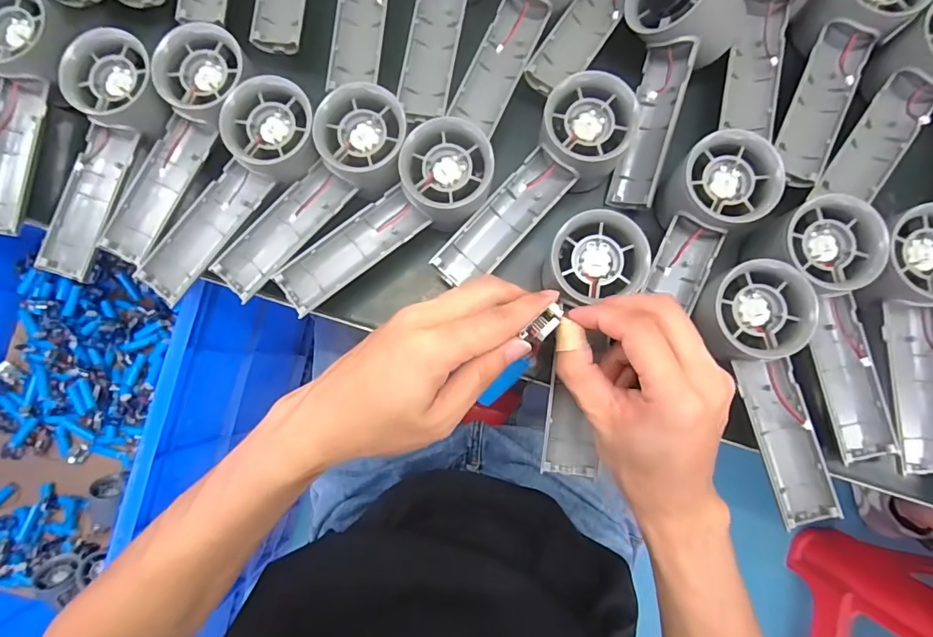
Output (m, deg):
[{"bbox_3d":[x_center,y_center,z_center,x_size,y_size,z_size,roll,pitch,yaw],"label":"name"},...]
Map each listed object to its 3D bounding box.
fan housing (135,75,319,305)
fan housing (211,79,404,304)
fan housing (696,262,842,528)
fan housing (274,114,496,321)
[{"bbox_3d":[-0.153,-0.079,0.311,0.054,0.027,0.156,40,99,5],"label":"fan housing"},{"bbox_3d":[-0.099,-0.077,0.310,0.056,0.028,0.155,46,100,5],"label":"fan housing"},{"bbox_3d":[0.181,0.046,0.281,0.053,0.028,0.155,-10,84,0],"label":"fan housing"},{"bbox_3d":[-0.052,-0.062,0.310,0.158,0.029,0.055,-36,84,10],"label":"fan housing"}]

